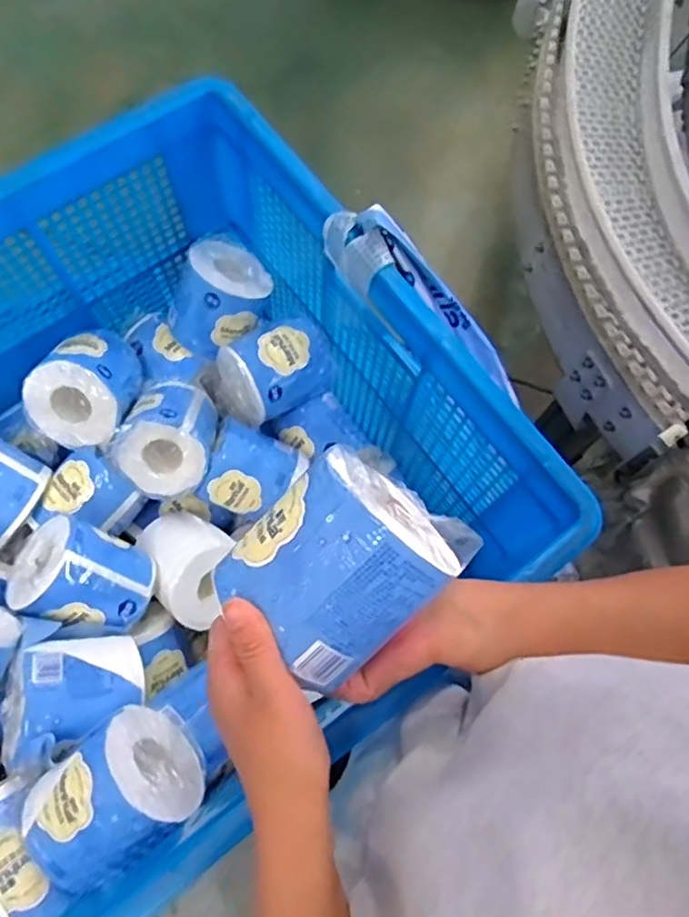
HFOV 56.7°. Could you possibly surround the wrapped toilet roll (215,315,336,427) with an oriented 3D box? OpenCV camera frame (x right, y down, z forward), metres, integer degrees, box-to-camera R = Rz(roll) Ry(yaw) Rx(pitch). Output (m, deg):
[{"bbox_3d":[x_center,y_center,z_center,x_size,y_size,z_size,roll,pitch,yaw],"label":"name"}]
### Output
[{"bbox_3d":[-0.090,-0.107,0.797,0.133,0.110,0.106,-37,77,-14],"label":"wrapped toilet roll"}]

